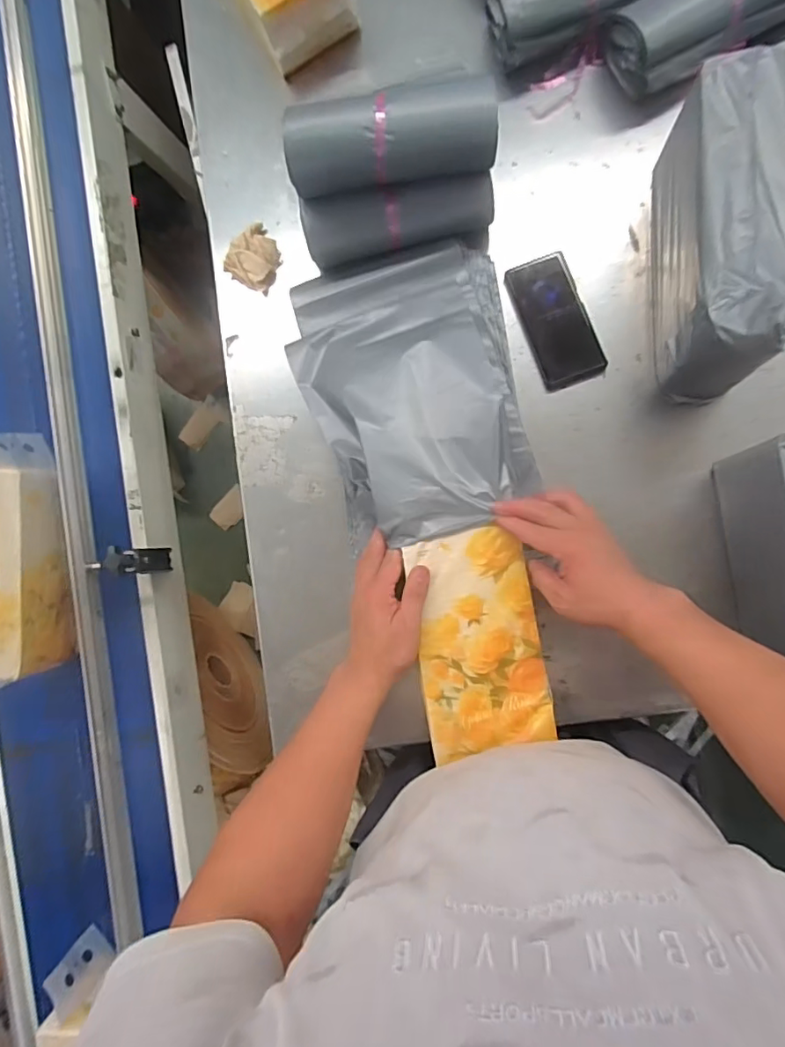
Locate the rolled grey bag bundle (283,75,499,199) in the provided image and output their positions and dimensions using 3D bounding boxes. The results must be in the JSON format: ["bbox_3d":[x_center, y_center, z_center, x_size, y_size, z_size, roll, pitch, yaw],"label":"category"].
[{"bbox_3d":[-0.005,-0.441,0.607,0.248,0.068,0.074,0,85,7],"label":"rolled grey bag bundle"}]

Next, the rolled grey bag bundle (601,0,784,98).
[{"bbox_3d":[0.397,-0.630,0.649,0.248,0.075,0.116,-21,82,5],"label":"rolled grey bag bundle"}]

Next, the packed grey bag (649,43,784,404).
[{"bbox_3d":[0.357,-0.309,0.572,0.090,0.150,0.310,1,85,8],"label":"packed grey bag"}]

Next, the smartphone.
[{"bbox_3d":[0.202,-0.252,0.657,0.077,0.016,0.162,-21,86,14],"label":"smartphone"}]

